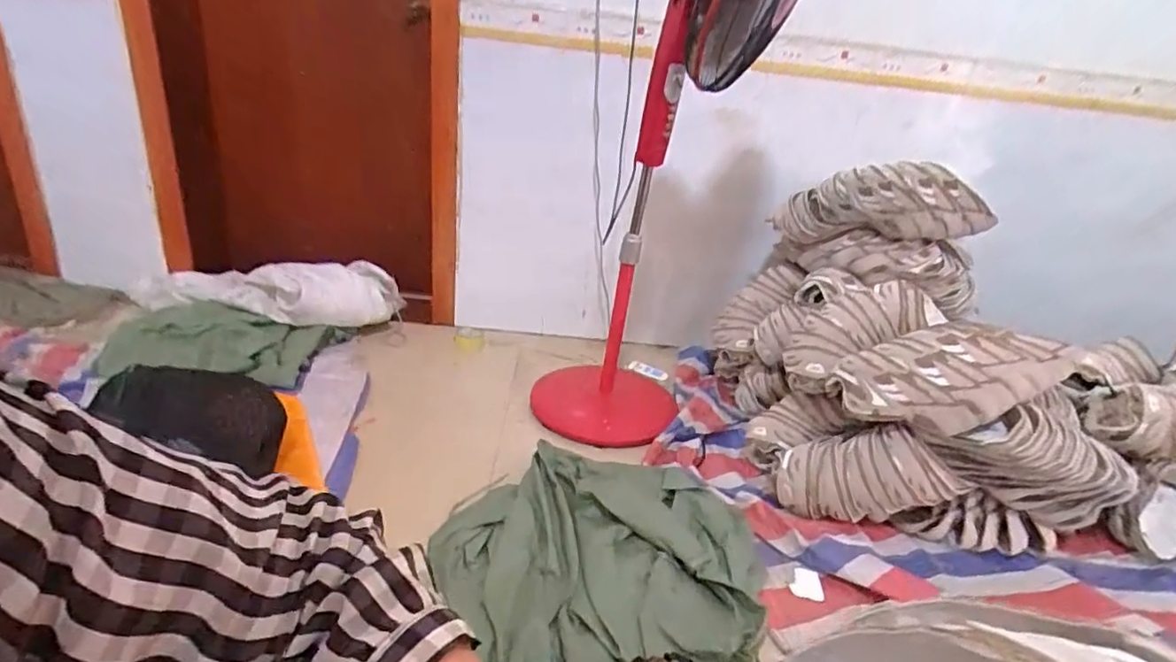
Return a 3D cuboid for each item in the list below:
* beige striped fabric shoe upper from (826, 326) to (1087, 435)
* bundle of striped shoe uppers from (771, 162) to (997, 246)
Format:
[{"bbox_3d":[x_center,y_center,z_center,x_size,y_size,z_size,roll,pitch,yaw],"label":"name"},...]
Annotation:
[{"bbox_3d":[0.772,0.092,1.222,0.470,0.168,0.172,-8,24,-4],"label":"beige striped fabric shoe upper"},{"bbox_3d":[0.761,-0.328,1.528,0.525,0.215,0.149,2,19,21],"label":"bundle of striped shoe uppers"}]

